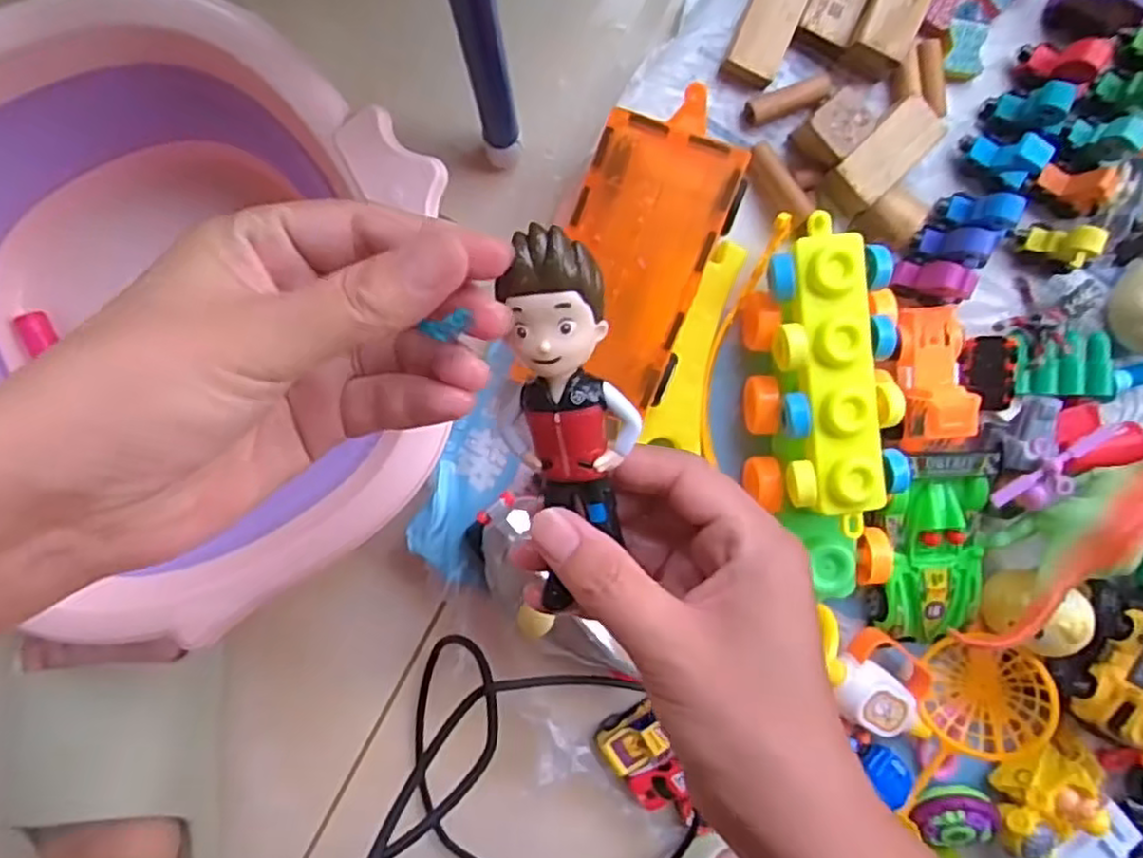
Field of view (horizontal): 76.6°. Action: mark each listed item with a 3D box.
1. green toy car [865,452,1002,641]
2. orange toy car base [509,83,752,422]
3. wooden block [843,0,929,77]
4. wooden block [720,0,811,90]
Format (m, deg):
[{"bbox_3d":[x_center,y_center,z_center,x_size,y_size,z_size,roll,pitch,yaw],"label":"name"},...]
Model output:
[{"bbox_3d":[0.218,0.070,0.434,0.060,0.026,0.114,2,98,-3],"label":"green toy car"},{"bbox_3d":[0.037,-0.092,0.386,0.078,0.031,0.162,25,98,13],"label":"orange toy car base"},{"bbox_3d":[0.178,-0.230,0.395,0.029,0.023,0.060,24,96,-6],"label":"wooden block"},{"bbox_3d":[0.116,-0.237,0.397,0.029,0.012,0.088,23,96,-6],"label":"wooden block"}]

